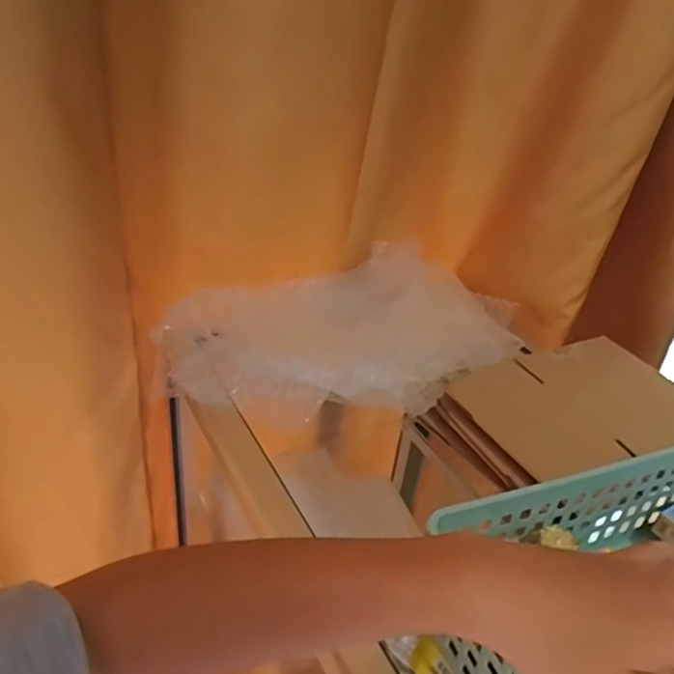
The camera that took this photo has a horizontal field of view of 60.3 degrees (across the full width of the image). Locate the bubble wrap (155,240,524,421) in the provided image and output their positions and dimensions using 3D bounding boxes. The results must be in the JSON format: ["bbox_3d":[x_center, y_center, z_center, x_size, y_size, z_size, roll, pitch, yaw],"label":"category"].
[{"bbox_3d":[0.009,0.005,0.586,0.318,0.095,0.214,-13,37,-30],"label":"bubble wrap"}]

